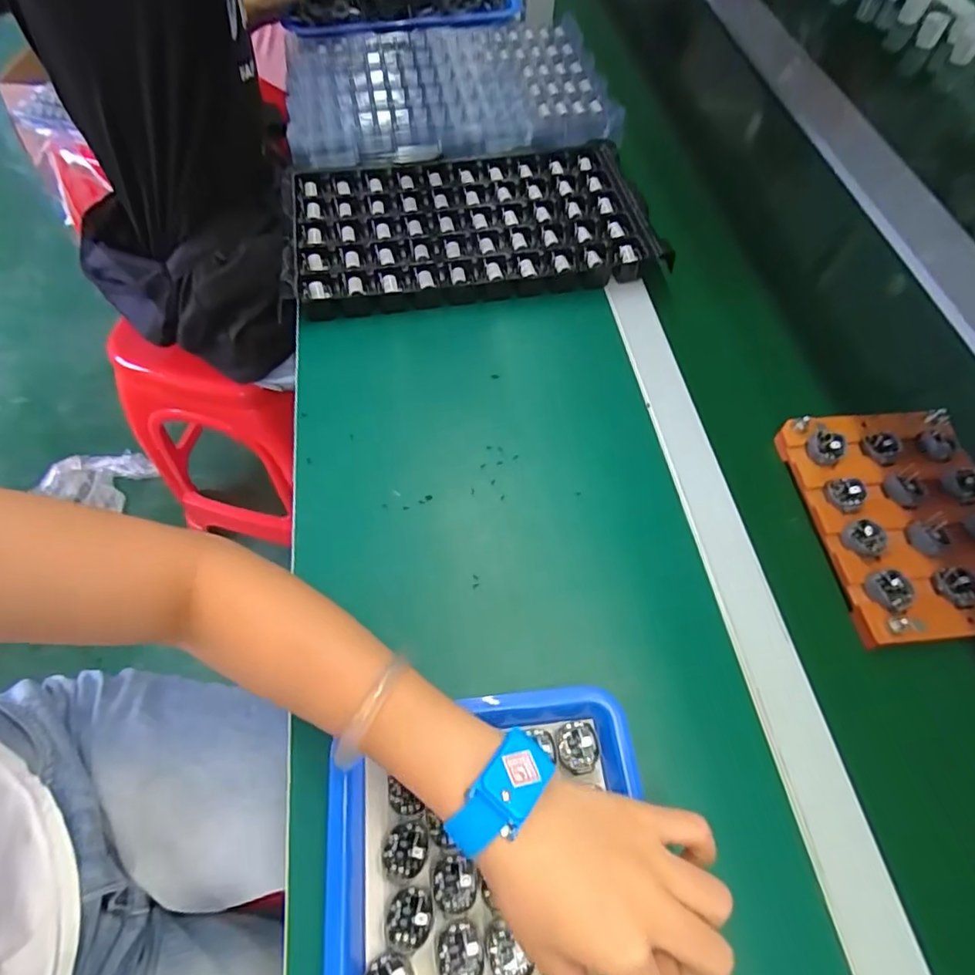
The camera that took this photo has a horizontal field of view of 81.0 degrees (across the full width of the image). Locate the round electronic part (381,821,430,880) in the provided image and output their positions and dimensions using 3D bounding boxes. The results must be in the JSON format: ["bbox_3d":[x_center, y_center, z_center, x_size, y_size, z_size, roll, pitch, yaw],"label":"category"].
[{"bbox_3d":[-0.046,0.202,0.317,0.026,0.004,0.026,-2,54,2],"label":"round electronic part"}]

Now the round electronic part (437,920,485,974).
[{"bbox_3d":[-0.014,0.241,0.294,0.024,0.004,0.026,-2,54,2],"label":"round electronic part"}]

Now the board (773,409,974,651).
[{"bbox_3d":[0.322,0.021,0.439,0.140,0.017,0.187,-5,54,-1],"label":"board"}]

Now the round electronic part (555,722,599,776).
[{"bbox_3d":[0.054,0.158,0.346,0.024,0.007,0.029,-8,54,-3],"label":"round electronic part"}]

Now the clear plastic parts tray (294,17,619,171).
[{"bbox_3d":[-0.048,-0.464,0.665,0.357,0.036,0.245,-11,54,-5],"label":"clear plastic parts tray"}]

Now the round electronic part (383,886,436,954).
[{"bbox_3d":[-0.041,0.228,0.301,0.026,0.004,0.027,-2,54,2],"label":"round electronic part"}]

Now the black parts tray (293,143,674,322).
[{"bbox_3d":[-0.017,-0.266,0.578,0.347,0.041,0.183,-10,54,-4],"label":"black parts tray"}]

